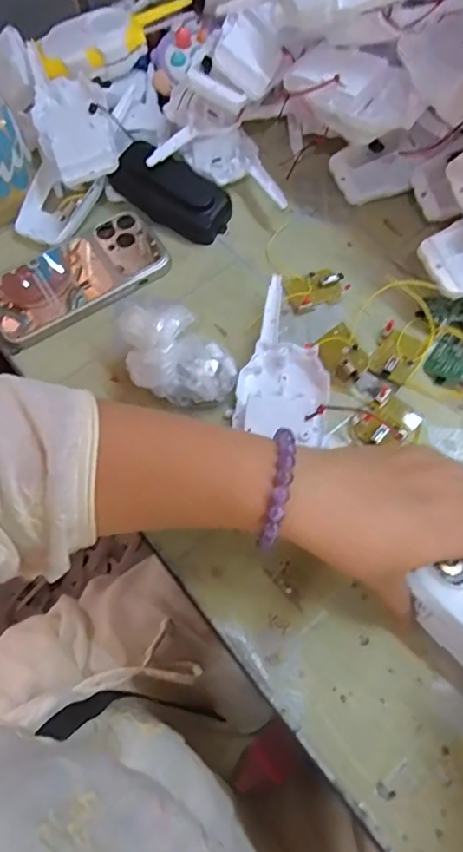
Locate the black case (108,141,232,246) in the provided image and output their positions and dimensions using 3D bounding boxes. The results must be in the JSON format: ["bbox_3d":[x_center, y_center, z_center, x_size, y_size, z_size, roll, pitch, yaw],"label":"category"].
[{"bbox_3d":[-0.049,-0.200,0.430,0.104,0.040,0.045,30,70,1],"label":"black case"}]

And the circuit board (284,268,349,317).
[{"bbox_3d":[0.067,-0.110,0.402,0.047,0.012,0.032,-19,66,-6],"label":"circuit board"}]

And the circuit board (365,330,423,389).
[{"bbox_3d":[0.123,-0.053,0.372,0.030,0.008,0.042,32,71,15],"label":"circuit board"}]

